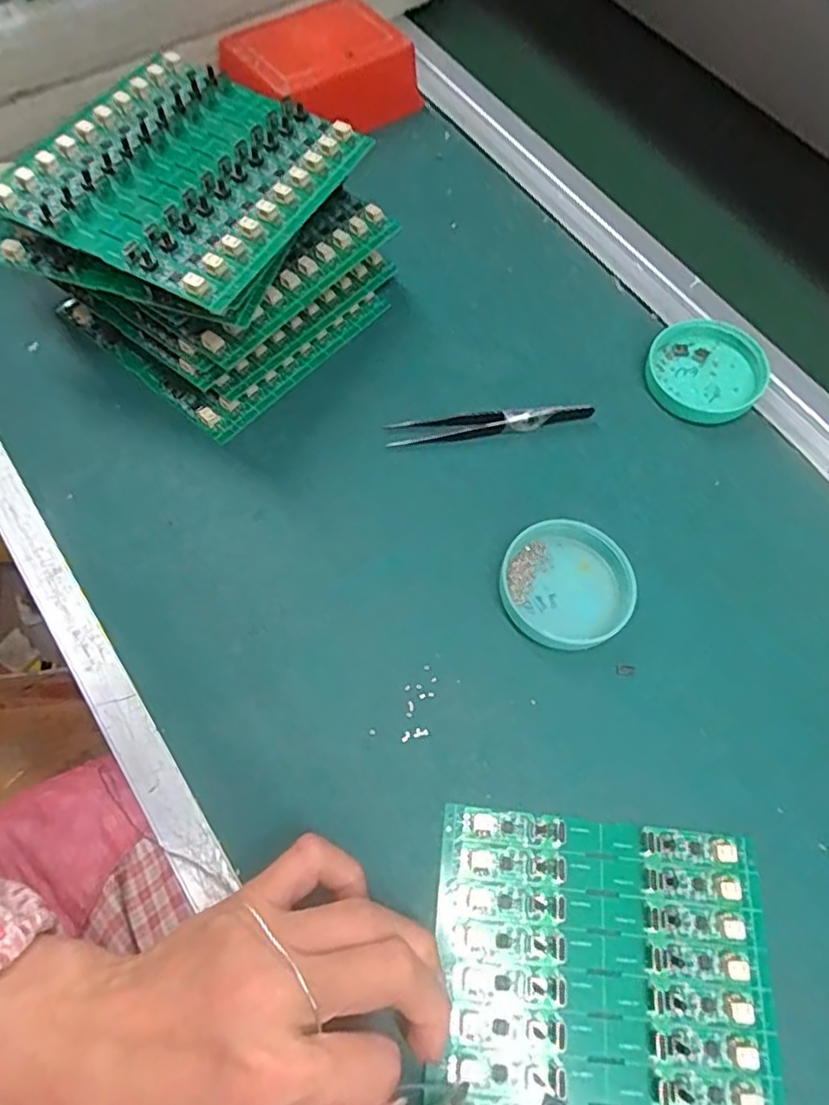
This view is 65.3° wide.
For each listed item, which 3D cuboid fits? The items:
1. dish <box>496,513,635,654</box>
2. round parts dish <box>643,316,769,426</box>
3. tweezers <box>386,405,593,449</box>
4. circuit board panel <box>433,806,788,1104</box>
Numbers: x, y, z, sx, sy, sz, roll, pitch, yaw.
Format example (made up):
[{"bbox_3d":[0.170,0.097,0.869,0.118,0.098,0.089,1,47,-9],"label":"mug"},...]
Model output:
[{"bbox_3d":[0.075,0.016,0.320,0.064,0.013,0.063,2,65,-4],"label":"dish"},{"bbox_3d":[0.172,-0.109,0.383,0.066,0.015,0.066,0,72,1],"label":"round parts dish"},{"bbox_3d":[0.043,-0.074,0.362,0.114,0.011,0.015,-9,66,-8],"label":"tweezers"},{"bbox_3d":[0.074,0.180,0.249,0.133,0.006,0.140,5,64,-2],"label":"circuit board panel"}]

